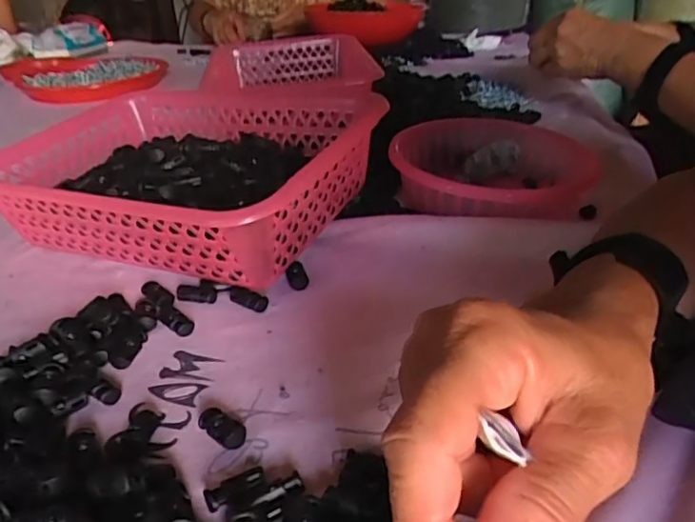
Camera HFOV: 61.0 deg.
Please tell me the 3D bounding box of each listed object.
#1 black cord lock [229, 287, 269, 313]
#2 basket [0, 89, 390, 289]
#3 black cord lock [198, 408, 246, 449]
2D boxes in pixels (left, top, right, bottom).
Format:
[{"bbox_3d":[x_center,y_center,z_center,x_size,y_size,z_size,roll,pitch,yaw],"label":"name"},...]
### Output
[{"bbox_3d":[-0.071,0.027,0.417,0.034,0.010,0.014,17,34,30],"label":"black cord lock"},{"bbox_3d":[-0.136,-0.069,0.500,0.296,0.103,0.222,11,32,22],"label":"basket"},{"bbox_3d":[-0.064,0.086,0.301,0.013,0.009,0.027,-27,38,-37],"label":"black cord lock"}]

